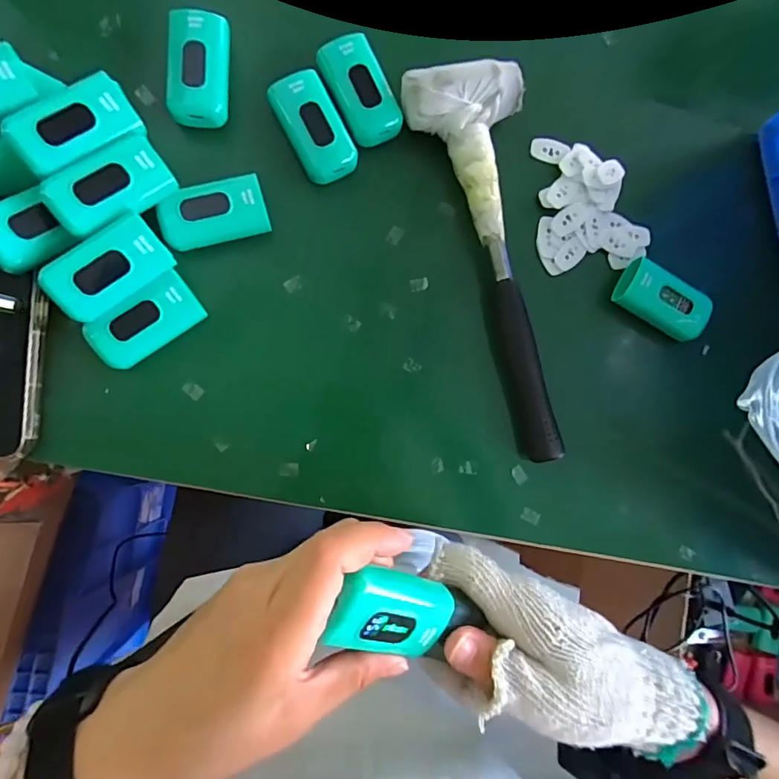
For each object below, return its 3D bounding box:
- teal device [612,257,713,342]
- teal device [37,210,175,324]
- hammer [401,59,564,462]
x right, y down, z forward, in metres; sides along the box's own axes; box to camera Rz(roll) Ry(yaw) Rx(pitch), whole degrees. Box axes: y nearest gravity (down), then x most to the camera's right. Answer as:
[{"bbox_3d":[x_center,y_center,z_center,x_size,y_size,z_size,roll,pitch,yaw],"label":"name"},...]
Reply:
[{"bbox_3d":[0.197,-0.064,0.348,0.063,0.025,0.038,32,80,-5],"label":"teal device"},{"bbox_3d":[-0.163,-0.070,0.276,0.065,0.021,0.035,-40,122,-10],"label":"teal device"},{"bbox_3d":[0.085,-0.089,0.328,0.073,0.027,0.268,-18,93,-8],"label":"hammer"}]

